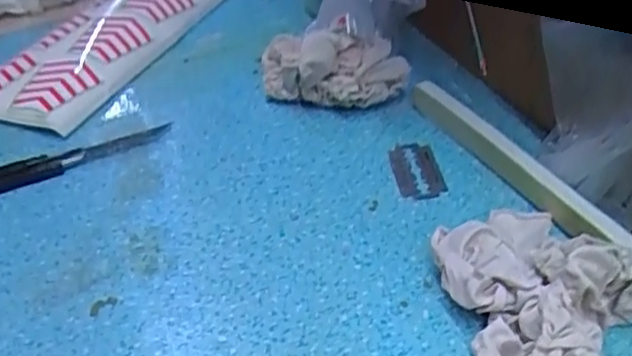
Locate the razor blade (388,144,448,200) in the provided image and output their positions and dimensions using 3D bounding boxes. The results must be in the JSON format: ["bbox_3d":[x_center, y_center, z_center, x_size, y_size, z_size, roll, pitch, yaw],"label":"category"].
[{"bbox_3d":[0.048,-0.004,0.324,0.022,0.004,0.041,-7,38,-1],"label":"razor blade"}]

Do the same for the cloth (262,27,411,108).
[{"bbox_3d":[0.009,-0.059,0.360,0.078,0.045,0.031,0,39,8],"label":"cloth"}]

